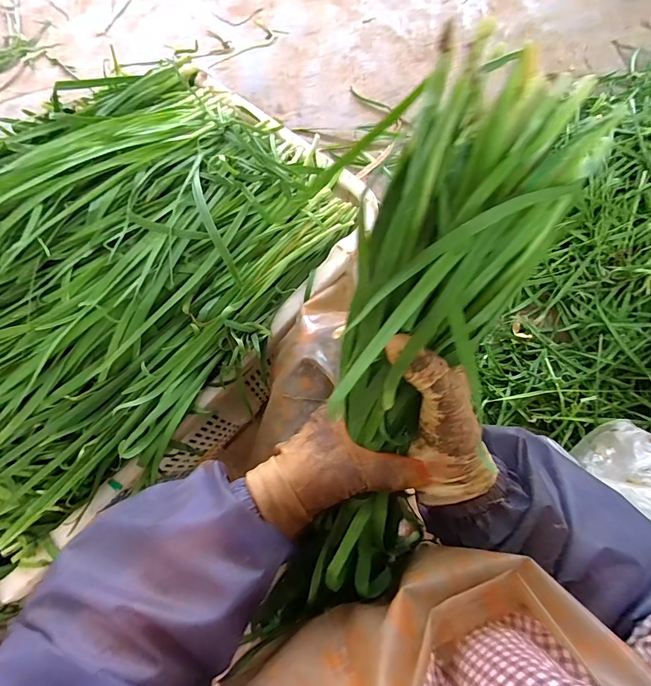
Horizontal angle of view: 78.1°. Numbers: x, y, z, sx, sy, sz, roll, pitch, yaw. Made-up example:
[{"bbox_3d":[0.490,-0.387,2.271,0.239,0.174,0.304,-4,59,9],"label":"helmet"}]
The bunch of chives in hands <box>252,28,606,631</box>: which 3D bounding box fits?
[{"bbox_3d":[0.050,0.021,0.253,0.122,0.079,0.367,18,104,8],"label":"bunch of chives in hands"}]

